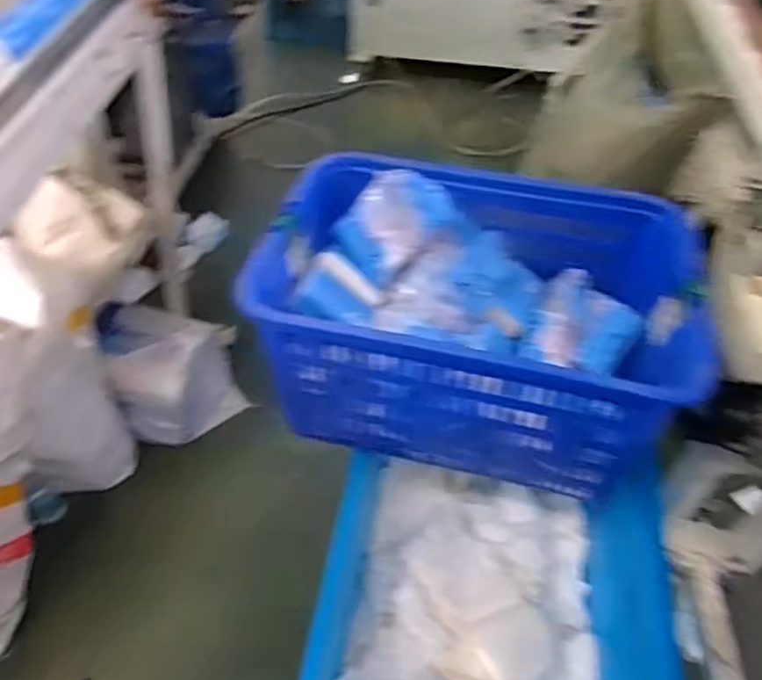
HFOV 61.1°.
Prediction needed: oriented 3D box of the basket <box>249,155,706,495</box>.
[{"bbox_3d":[0.158,-0.044,1.188,0.712,0.306,0.486,13,48,7],"label":"basket"}]

